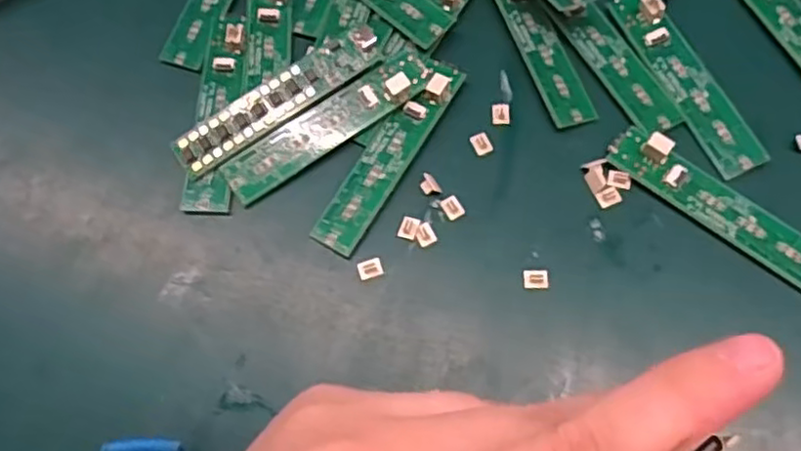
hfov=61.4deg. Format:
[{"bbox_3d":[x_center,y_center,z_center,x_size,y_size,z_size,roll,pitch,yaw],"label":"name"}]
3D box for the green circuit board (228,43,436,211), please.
[{"bbox_3d":[-0.026,-0.038,0.247,0.084,0.009,0.019,-36,86,-4],"label":"green circuit board"}]

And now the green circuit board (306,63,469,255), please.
[{"bbox_3d":[-0.004,-0.028,0.244,0.018,0.009,0.083,29,74,12],"label":"green circuit board"}]

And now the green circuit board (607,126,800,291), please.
[{"bbox_3d":[0.111,-0.007,0.231,0.084,0.010,0.018,37,76,14],"label":"green circuit board"}]

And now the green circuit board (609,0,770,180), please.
[{"bbox_3d":[0.106,-0.056,0.249,0.018,0.008,0.083,-25,71,-6],"label":"green circuit board"}]

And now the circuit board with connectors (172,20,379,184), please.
[{"bbox_3d":[-0.045,-0.047,0.249,0.082,0.004,0.017,-34,82,-2],"label":"circuit board with connectors"}]

